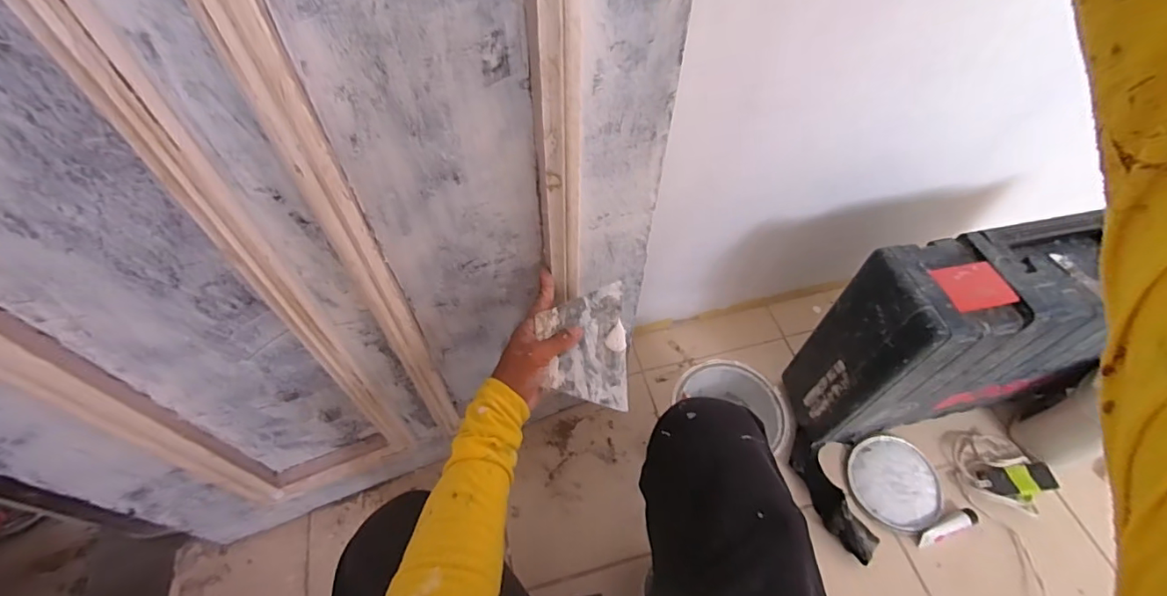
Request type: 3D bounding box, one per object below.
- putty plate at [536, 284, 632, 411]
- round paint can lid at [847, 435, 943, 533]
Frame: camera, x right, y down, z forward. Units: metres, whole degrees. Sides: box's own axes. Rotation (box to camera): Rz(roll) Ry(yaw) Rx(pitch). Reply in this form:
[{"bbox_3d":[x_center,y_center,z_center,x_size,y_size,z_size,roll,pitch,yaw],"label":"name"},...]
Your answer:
[{"bbox_3d":[0.002,0.057,0.575,0.093,0.007,0.135,-3,83,-7],"label":"putty plate"},{"bbox_3d":[0.535,0.314,0.864,0.148,0.015,0.145,0,56,-1],"label":"round paint can lid"}]

